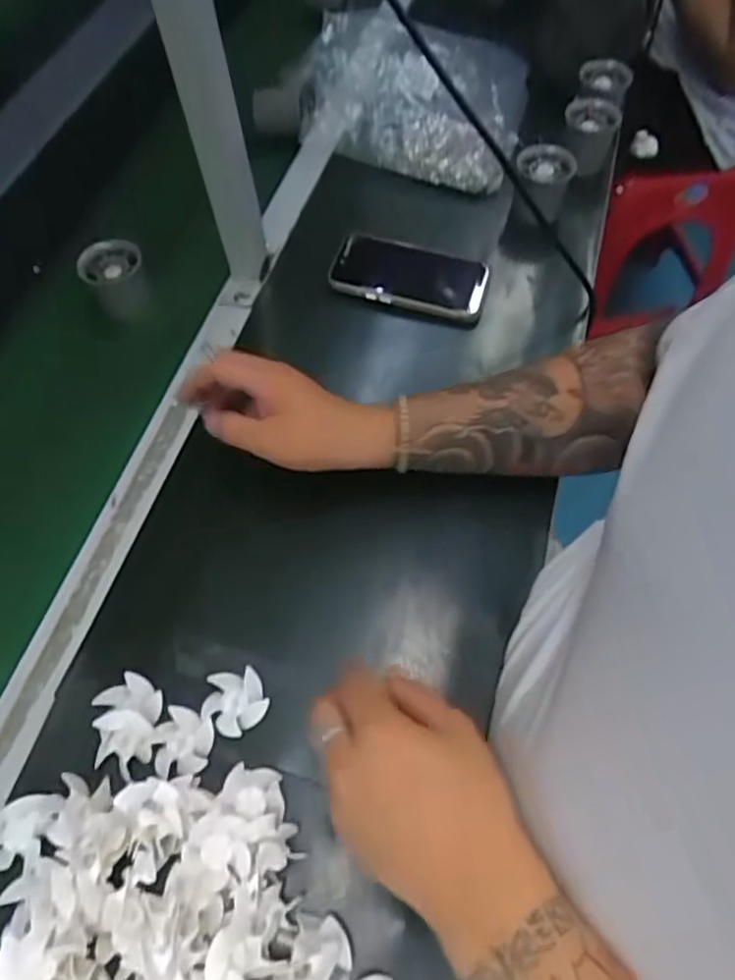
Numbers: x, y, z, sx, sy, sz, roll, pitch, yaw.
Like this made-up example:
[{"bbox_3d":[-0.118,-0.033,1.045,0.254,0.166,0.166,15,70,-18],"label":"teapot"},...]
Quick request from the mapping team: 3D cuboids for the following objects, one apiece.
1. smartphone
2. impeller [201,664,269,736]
[{"bbox_3d":[0.041,-0.212,0.628,0.148,0.009,0.079,18,63,10],"label":"smartphone"},{"bbox_3d":[-0.090,0.140,0.434,0.041,0.010,0.042,0,61,0],"label":"impeller"}]

